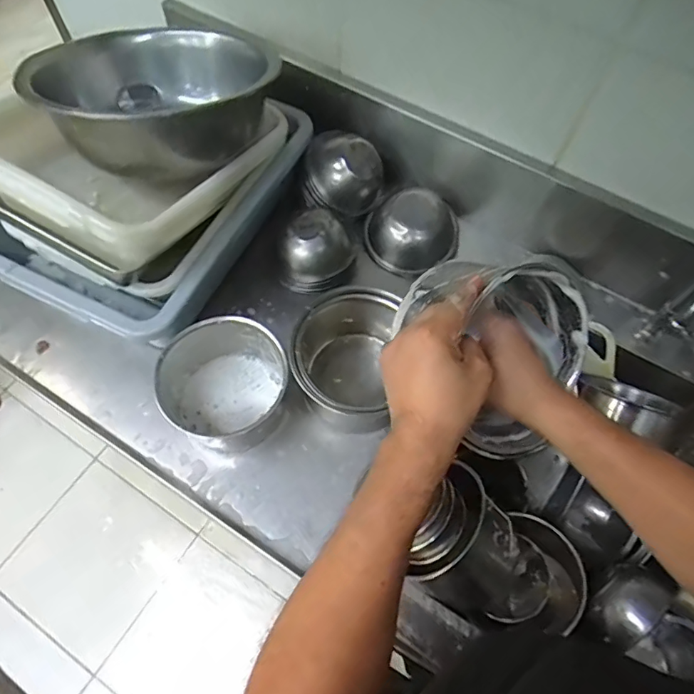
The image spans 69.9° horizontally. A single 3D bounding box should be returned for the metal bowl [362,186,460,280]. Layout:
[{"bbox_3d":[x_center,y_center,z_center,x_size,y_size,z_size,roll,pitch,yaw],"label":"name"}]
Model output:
[{"bbox_3d":[0.126,-0.215,0.890,0.169,0.090,0.142,-34,70,-17],"label":"metal bowl"}]

